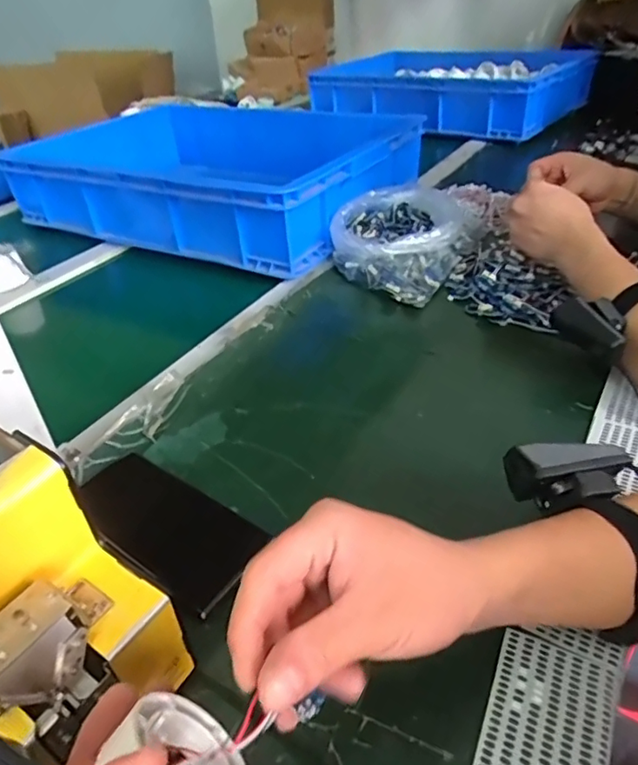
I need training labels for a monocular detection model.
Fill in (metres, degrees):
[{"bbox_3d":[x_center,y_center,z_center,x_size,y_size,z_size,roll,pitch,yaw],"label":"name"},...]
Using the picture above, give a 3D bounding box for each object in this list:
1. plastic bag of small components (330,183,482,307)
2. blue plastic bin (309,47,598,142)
[{"bbox_3d":[0.122,-0.201,0.762,0.169,0.070,0.243,21,43,29],"label":"plastic bag of small components"},{"bbox_3d":[0.342,-0.771,1.431,0.594,0.119,0.465,29,47,36],"label":"blue plastic bin"}]

